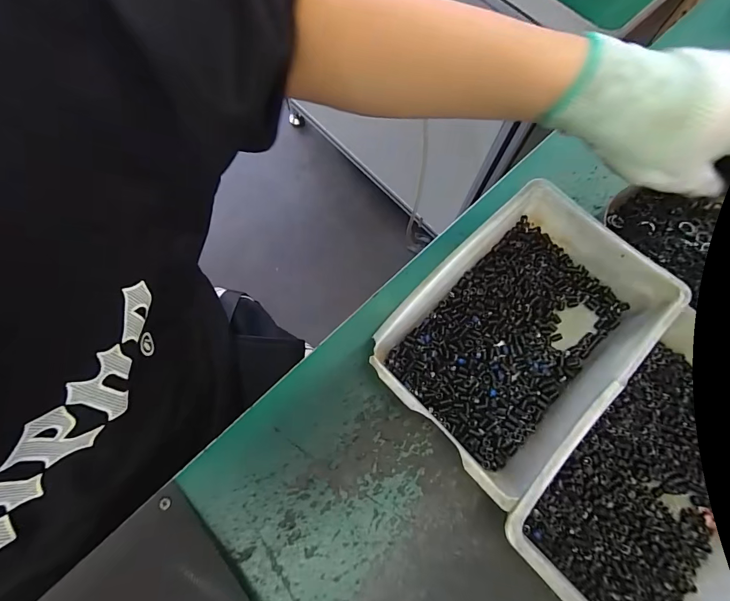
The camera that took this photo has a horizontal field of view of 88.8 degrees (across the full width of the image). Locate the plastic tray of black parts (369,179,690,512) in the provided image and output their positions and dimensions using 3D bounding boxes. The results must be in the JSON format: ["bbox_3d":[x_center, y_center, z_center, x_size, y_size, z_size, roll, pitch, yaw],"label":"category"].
[{"bbox_3d":[0.112,0.020,0.282,0.196,0.052,0.140,-41,78,-13],"label":"plastic tray of black parts"}]

